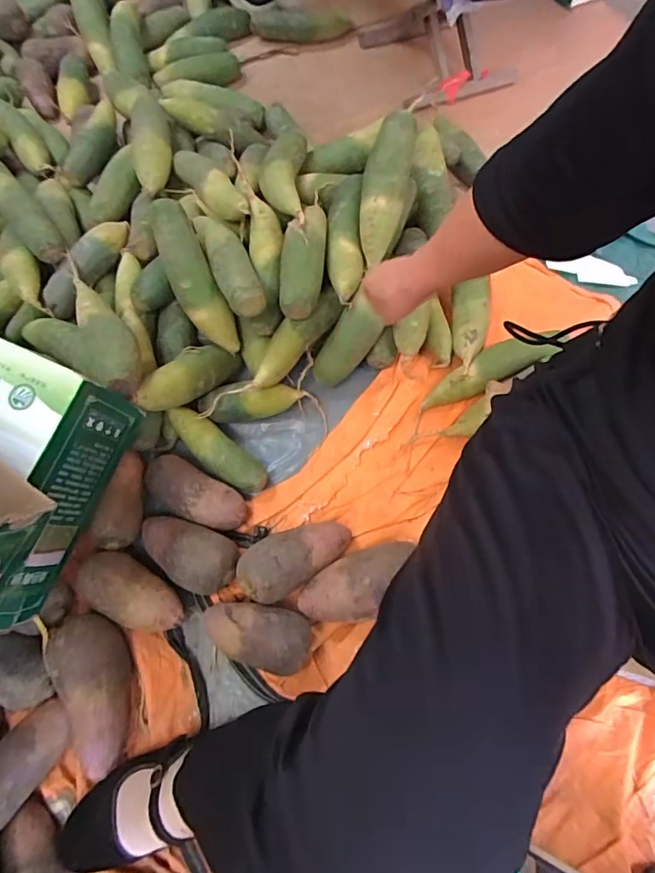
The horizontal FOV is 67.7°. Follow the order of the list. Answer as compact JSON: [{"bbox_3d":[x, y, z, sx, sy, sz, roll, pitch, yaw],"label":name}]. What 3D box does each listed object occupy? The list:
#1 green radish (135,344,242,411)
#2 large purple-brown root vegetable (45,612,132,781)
[{"bbox_3d":[-0.191,-0.082,0.669,0.051,0.048,0.176,37,44,15],"label":"green radish"},{"bbox_3d":[-0.260,0.289,0.558,0.076,0.076,0.163,-22,68,-9],"label":"large purple-brown root vegetable"}]

